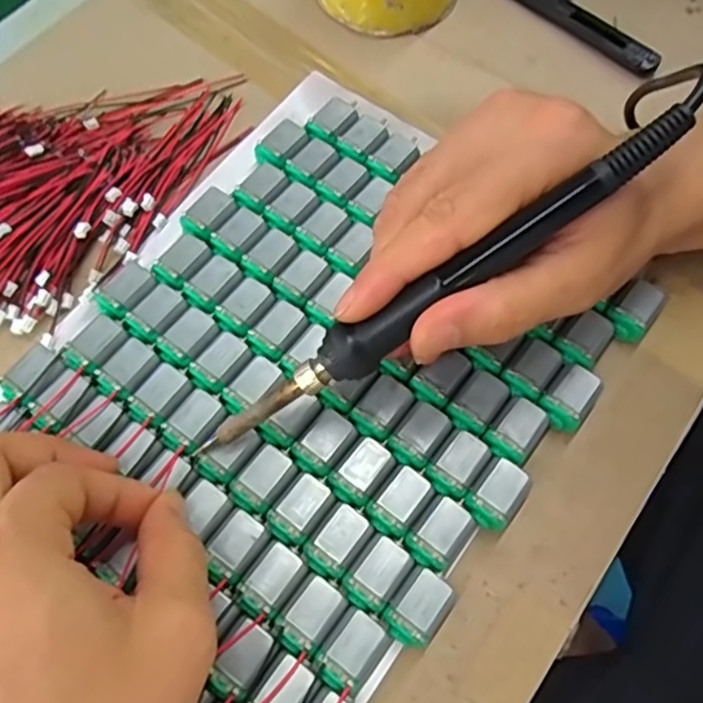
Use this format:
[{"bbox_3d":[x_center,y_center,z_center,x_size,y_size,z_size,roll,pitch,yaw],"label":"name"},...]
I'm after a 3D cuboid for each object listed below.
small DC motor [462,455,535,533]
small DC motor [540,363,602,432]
[{"bbox_3d":[0.059,0.059,0.263,0.019,0.015,0.027,35,70,15],"label":"small DC motor"},{"bbox_3d":[0.093,0.021,0.280,0.018,0.015,0.028,34,70,14],"label":"small DC motor"}]

